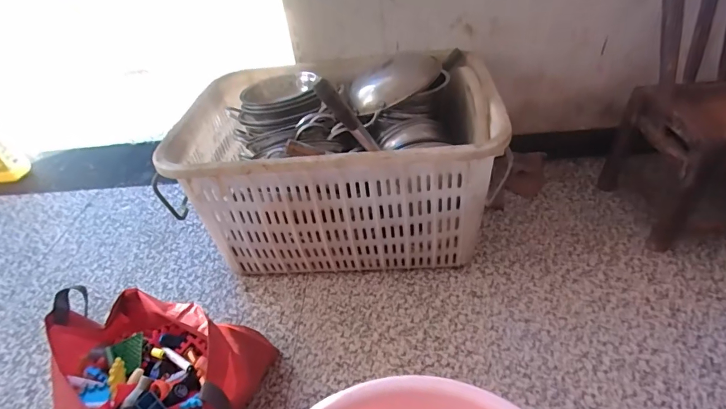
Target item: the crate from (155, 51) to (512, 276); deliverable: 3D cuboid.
[{"bbox_3d":[-0.048,-0.102,1.030,0.682,0.368,0.492,-4,40,4],"label":"crate"}]

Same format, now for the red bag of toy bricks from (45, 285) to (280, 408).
[{"bbox_3d":[-0.340,0.318,0.685,0.334,0.267,0.306,-7,39,1],"label":"red bag of toy bricks"}]

